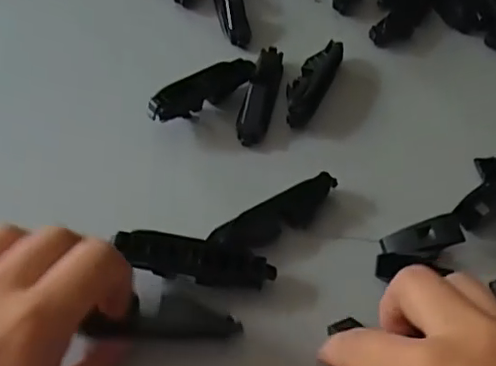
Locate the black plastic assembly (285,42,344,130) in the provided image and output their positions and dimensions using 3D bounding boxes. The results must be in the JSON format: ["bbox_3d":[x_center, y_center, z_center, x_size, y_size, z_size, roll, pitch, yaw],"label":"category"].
[{"bbox_3d":[0.042,-0.067,0.372,0.022,0.017,0.077,23,55,11],"label":"black plastic assembly"}]

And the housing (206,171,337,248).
[{"bbox_3d":[0.017,0.018,0.304,0.078,0.017,0.017,-26,60,-23],"label":"housing"}]

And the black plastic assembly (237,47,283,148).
[{"bbox_3d":[0.010,-0.059,0.361,0.018,0.017,0.081,13,54,4],"label":"black plastic assembly"}]

